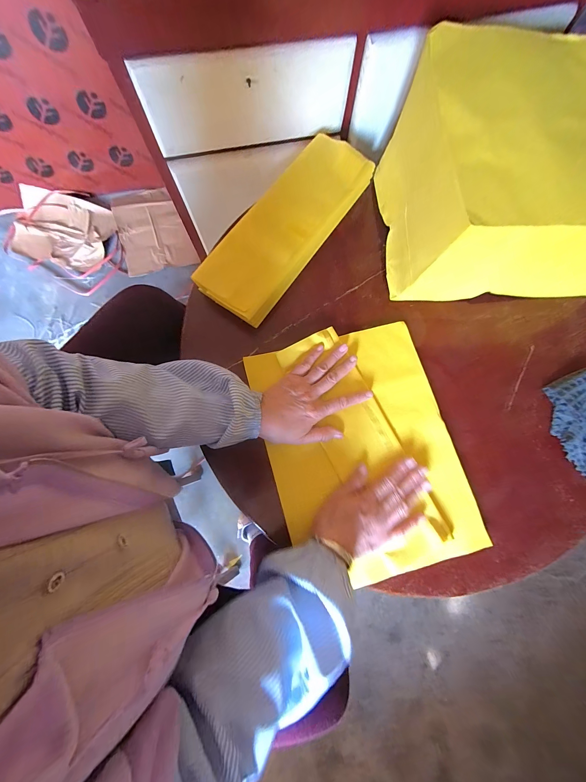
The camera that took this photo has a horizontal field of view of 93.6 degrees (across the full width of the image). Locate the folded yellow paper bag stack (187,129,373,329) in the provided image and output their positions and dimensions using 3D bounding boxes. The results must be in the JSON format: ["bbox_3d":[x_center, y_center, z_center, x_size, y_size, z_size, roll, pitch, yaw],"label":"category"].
[{"bbox_3d":[-0.007,-0.273,0.451,0.119,0.042,0.348,36,81,5],"label":"folded yellow paper bag stack"}]

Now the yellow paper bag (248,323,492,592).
[{"bbox_3d":[0.101,0.081,0.407,0.266,0.025,0.352,-15,81,-4],"label":"yellow paper bag"}]

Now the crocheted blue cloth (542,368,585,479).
[{"bbox_3d":[0.455,0.046,0.427,0.116,0.022,0.140,-30,82,-6],"label":"crocheted blue cloth"}]

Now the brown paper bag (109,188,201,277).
[{"bbox_3d":[-0.519,-0.602,1.025,0.252,0.043,0.333,-16,81,-4],"label":"brown paper bag"}]

